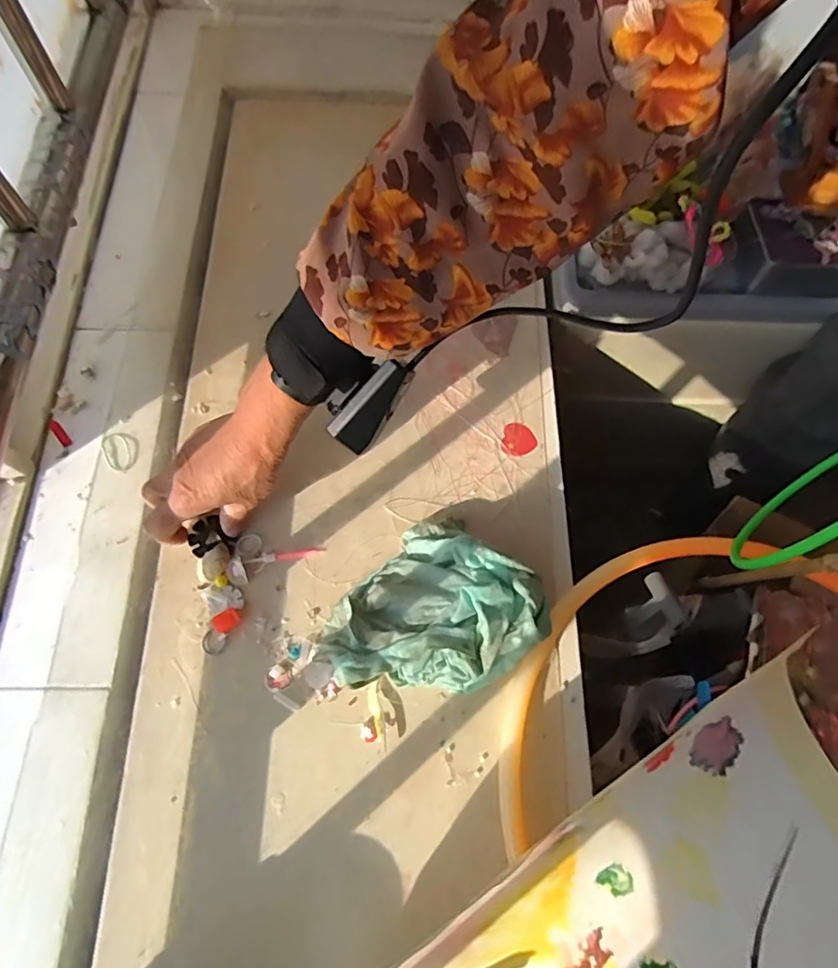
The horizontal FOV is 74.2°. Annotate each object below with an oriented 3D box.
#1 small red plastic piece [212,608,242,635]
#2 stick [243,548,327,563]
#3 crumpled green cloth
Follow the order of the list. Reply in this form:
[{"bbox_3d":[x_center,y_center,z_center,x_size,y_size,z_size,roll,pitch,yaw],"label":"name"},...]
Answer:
[{"bbox_3d":[-0.153,0.109,0.443,0.020,0.006,0.016,-28,90,-11],"label":"small red plastic piece"},{"bbox_3d":[-0.113,0.061,0.469,0.065,0.004,0.008,-5,70,-4],"label":"stick"},{"bbox_3d":[0.011,0.104,0.426,0.157,0.065,0.129,-40,76,-15],"label":"crumpled green cloth"}]

